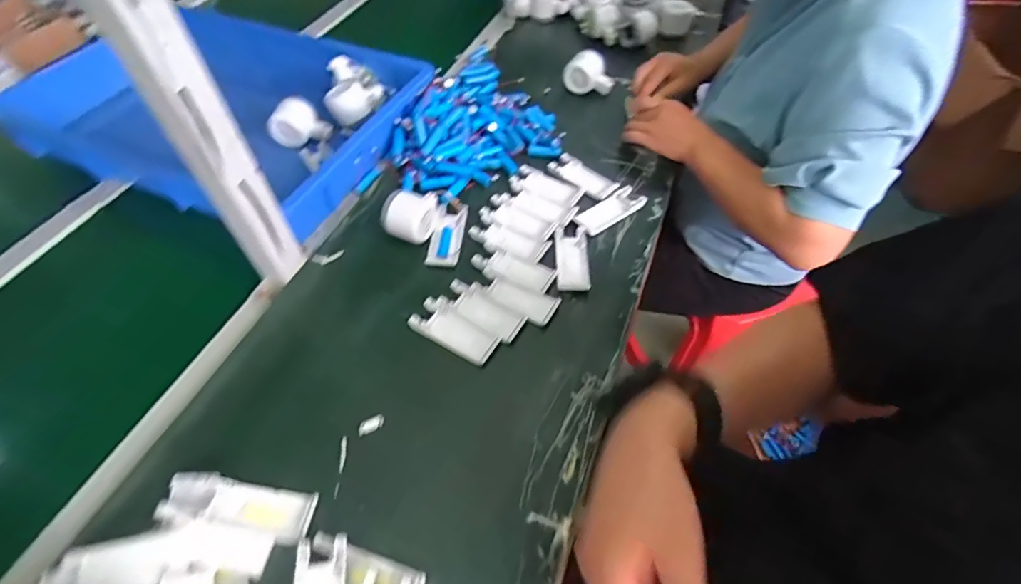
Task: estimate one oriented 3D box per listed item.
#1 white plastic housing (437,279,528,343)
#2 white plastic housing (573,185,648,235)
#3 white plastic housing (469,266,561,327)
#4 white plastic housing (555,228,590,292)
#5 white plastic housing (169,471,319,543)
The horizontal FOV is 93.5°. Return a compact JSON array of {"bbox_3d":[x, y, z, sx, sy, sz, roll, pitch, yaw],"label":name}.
[{"bbox_3d":[-0.034,0.020,0.565,0.102,0.008,0.042,26,57,18],"label":"white plastic housing"},{"bbox_3d":[0.137,-0.115,0.670,0.102,0.012,0.049,-31,59,-22],"label":"white plastic housing"},{"bbox_3d":[0.006,0.003,0.581,0.102,0.011,0.044,24,56,17],"label":"white plastic housing"},{"bbox_3d":[0.079,-0.042,0.619,0.042,0.011,0.103,2,53,1],"label":"white plastic housing"},{"bbox_3d":[-0.239,0.186,0.426,0.129,0.026,0.040,16,57,-2],"label":"white plastic housing"}]

